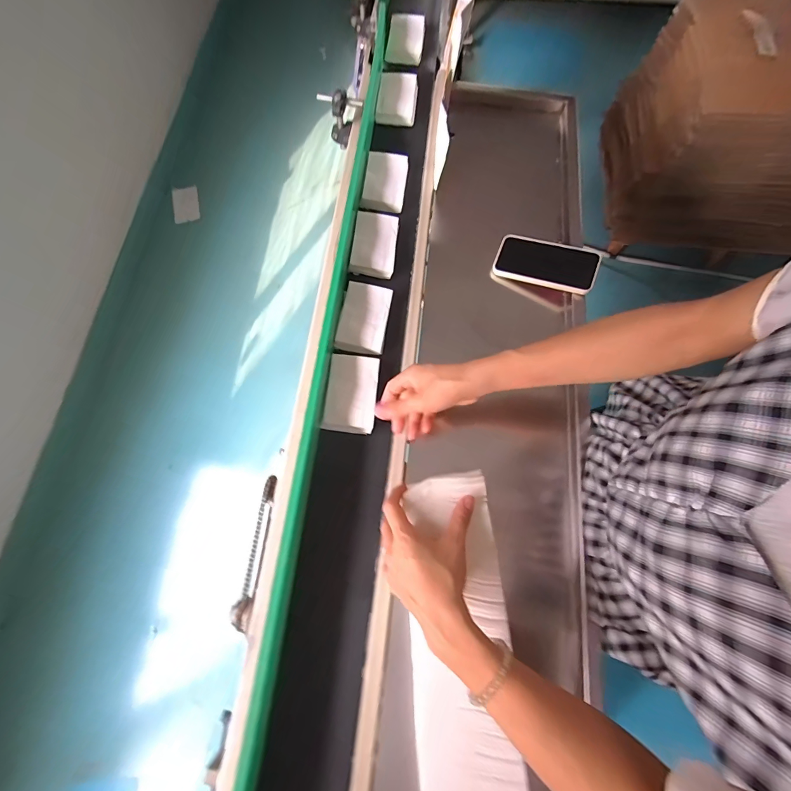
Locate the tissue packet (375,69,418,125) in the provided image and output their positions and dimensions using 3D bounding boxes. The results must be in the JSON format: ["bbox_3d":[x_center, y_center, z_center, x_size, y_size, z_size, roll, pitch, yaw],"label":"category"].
[{"bbox_3d":[0.005,-0.568,0.706,0.073,0.036,0.100,8,71,5],"label":"tissue packet"}]

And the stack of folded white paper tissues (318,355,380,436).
[{"bbox_3d":[-0.061,-0.004,0.519,0.068,0.032,0.104,7,71,4],"label":"stack of folded white paper tissues"}]

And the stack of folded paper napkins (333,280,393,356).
[{"bbox_3d":[-0.046,-0.117,0.555,0.068,0.026,0.105,9,71,5],"label":"stack of folded paper napkins"}]

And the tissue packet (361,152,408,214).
[{"bbox_3d":[-0.018,-0.371,0.637,0.070,0.030,0.104,7,71,4],"label":"tissue packet"}]

